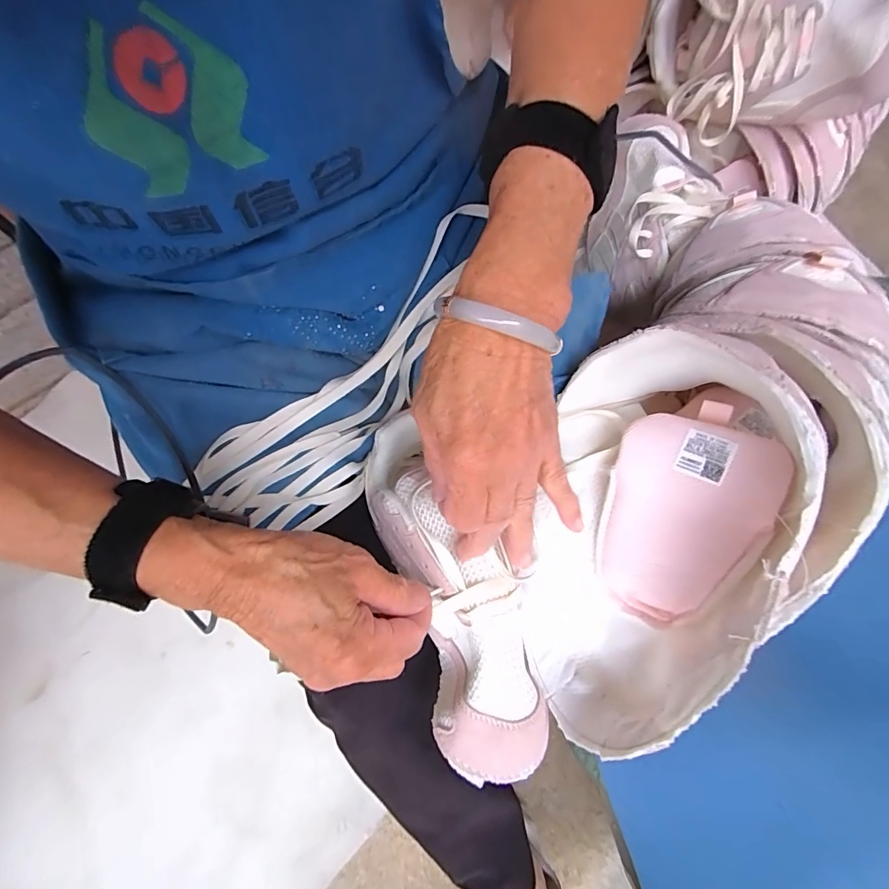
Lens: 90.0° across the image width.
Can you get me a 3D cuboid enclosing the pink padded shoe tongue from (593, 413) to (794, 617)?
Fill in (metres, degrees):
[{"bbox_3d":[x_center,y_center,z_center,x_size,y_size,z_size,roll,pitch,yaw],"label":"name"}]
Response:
[{"bbox_3d":[0.139,0.039,0.257,0.084,0.023,0.124,9,90,33],"label":"pink padded shoe tongue"}]

